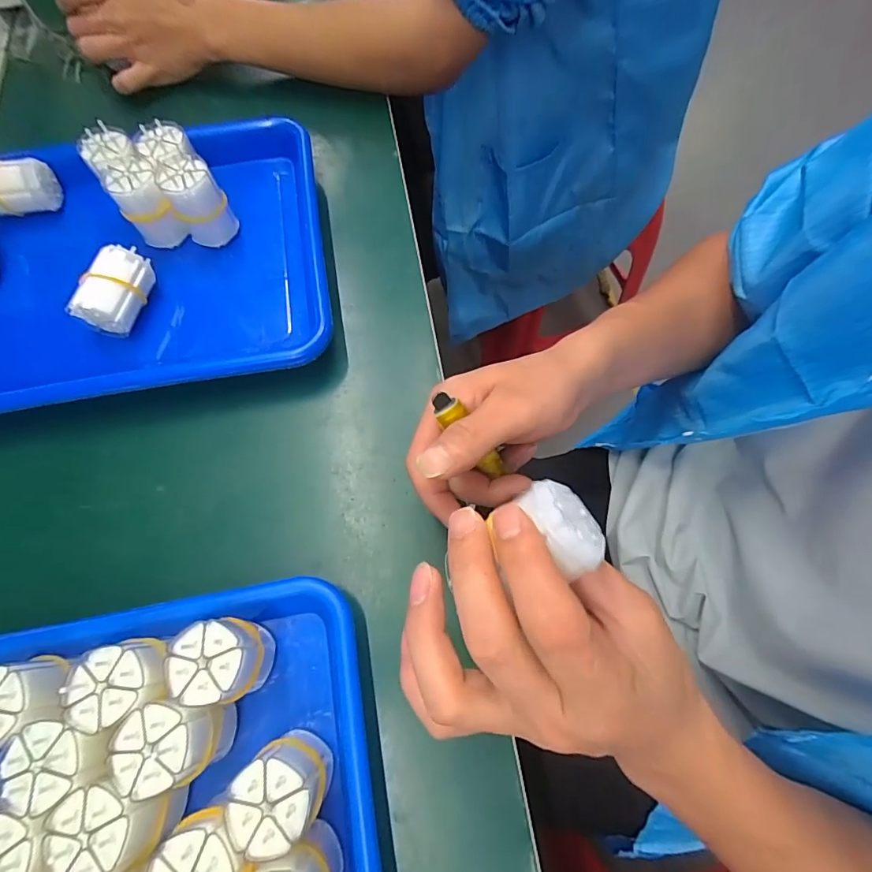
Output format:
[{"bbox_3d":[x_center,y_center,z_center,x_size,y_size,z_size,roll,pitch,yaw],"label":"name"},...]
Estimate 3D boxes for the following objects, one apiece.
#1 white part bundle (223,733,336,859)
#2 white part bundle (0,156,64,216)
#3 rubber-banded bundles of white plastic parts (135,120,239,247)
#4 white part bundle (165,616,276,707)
[{"bbox_3d":[-0.076,0.178,0.239,0.039,0.064,0.038,0,69,0],"label":"white part bundle"},{"bbox_3d":[-0.360,-0.209,0.399,0.061,0.048,0.040,-11,70,-4],"label":"white part bundle"},{"bbox_3d":[-0.195,-0.197,0.378,0.044,0.064,0.082,-30,72,-10],"label":"rubber-banded bundles of white plastic parts"},{"bbox_3d":[-0.114,0.122,0.260,0.038,0.063,0.038,4,69,2],"label":"white part bundle"}]

